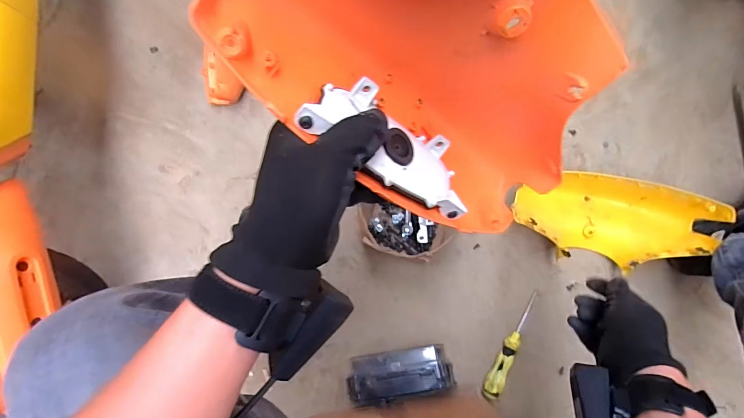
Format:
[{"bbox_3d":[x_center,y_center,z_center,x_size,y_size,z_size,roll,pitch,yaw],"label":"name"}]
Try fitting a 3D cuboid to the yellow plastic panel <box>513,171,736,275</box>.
[{"bbox_3d":[0.409,0.019,0.657,0.305,0.109,0.158,13,87,6],"label":"yellow plastic panel"}]

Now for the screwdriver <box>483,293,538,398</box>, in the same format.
[{"bbox_3d":[0.251,0.245,0.682,0.027,0.035,0.204,26,89,6],"label":"screwdriver"}]

